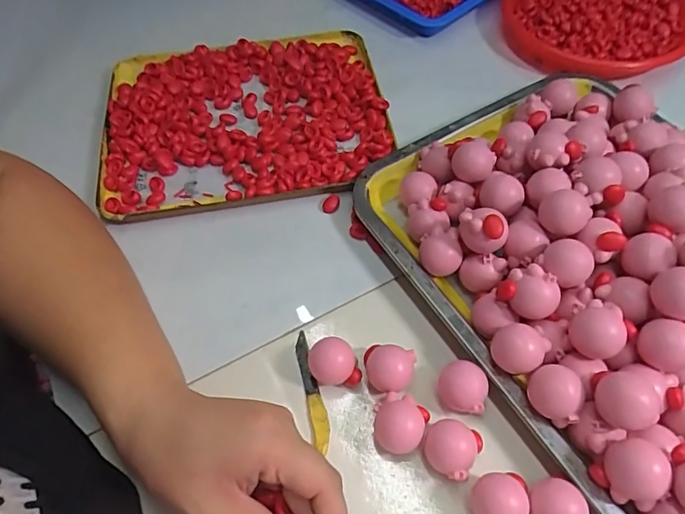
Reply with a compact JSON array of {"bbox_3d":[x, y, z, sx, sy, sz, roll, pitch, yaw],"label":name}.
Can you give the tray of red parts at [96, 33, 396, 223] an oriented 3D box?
[{"bbox_3d":[-0.091,-0.132,0.447,0.247,0.022,0.213,-11,59,1],"label":"tray of red parts"}]

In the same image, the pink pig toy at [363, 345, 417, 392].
[{"bbox_3d":[0.028,0.074,0.311,0.031,0.028,0.027,13,63,15],"label":"pink pig toy"}]

